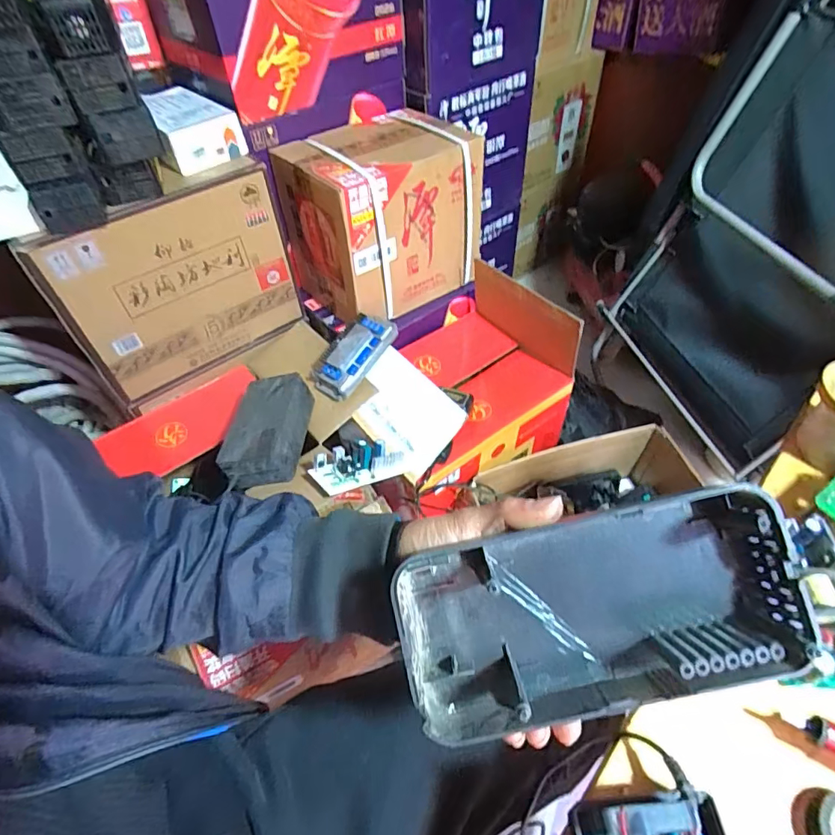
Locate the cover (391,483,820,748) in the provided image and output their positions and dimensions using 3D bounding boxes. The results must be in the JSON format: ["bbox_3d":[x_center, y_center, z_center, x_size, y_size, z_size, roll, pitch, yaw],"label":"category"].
[{"bbox_3d":[0.099,0.110,0.276,0.210,0.045,0.099,-15,82,3],"label":"cover"}]

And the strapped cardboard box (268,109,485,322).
[{"bbox_3d":[-0.059,-0.390,0.971,0.325,0.285,0.231,-35,56,-24],"label":"strapped cardboard box"}]

